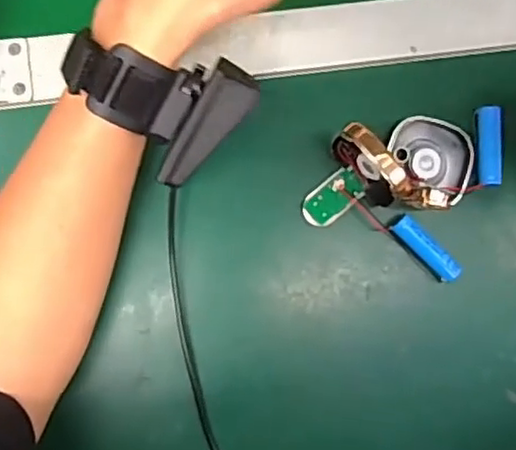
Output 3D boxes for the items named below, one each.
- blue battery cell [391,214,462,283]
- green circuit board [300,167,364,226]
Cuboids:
[{"bbox_3d":[0.106,0.016,0.407,0.053,0.014,0.015,45,85,0],"label":"blue battery cell"},{"bbox_3d":[0.046,-0.017,0.405,0.040,0.006,0.020,-37,90,-5],"label":"green circuit board"}]

